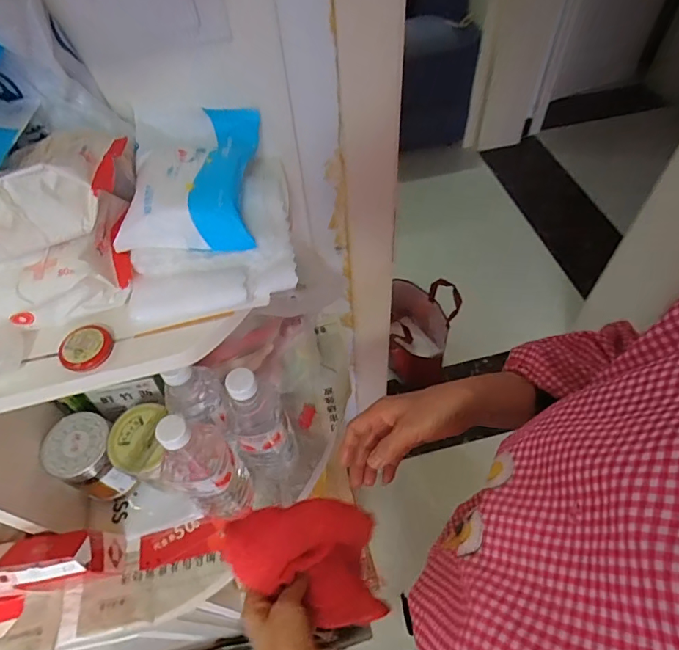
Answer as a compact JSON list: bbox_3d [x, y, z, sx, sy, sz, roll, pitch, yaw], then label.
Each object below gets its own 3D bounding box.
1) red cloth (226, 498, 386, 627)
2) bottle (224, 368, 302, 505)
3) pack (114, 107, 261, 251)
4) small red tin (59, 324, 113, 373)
[{"bbox_3d":[-0.036,0.223,0.448,0.156,0.050,0.105,17,57,-26],"label":"red cloth"},{"bbox_3d":[-0.083,0.138,0.542,0.064,0.233,0.076,-21,56,-11],"label":"bottle"},{"bbox_3d":[-0.130,-0.141,0.424,0.105,0.038,0.160,-4,54,1],"label":"pack"},{"bbox_3d":[-0.200,0.018,0.371,0.037,0.014,0.039,-2,54,3],"label":"small red tin"}]

